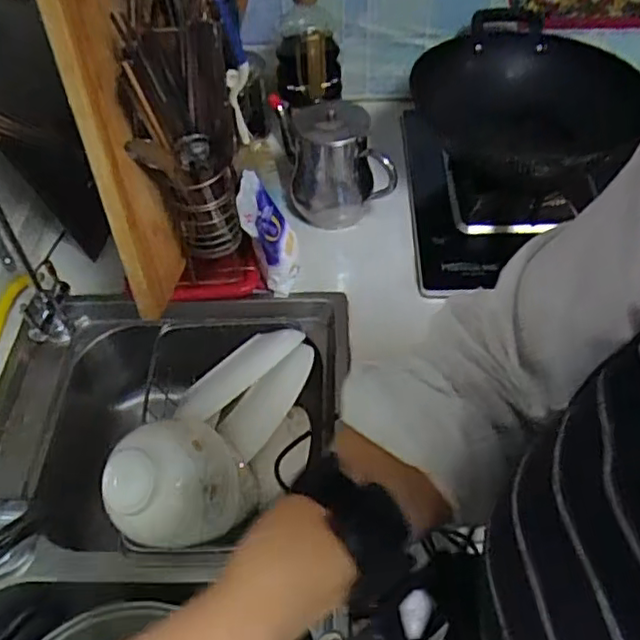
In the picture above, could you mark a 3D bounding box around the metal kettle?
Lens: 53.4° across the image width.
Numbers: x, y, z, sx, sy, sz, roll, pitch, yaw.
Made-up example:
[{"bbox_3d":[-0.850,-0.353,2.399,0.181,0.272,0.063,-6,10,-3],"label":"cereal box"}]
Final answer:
[{"bbox_3d":[0.029,-0.222,0.886,0.138,0.156,0.108,-4,51,-1],"label":"metal kettle"}]

